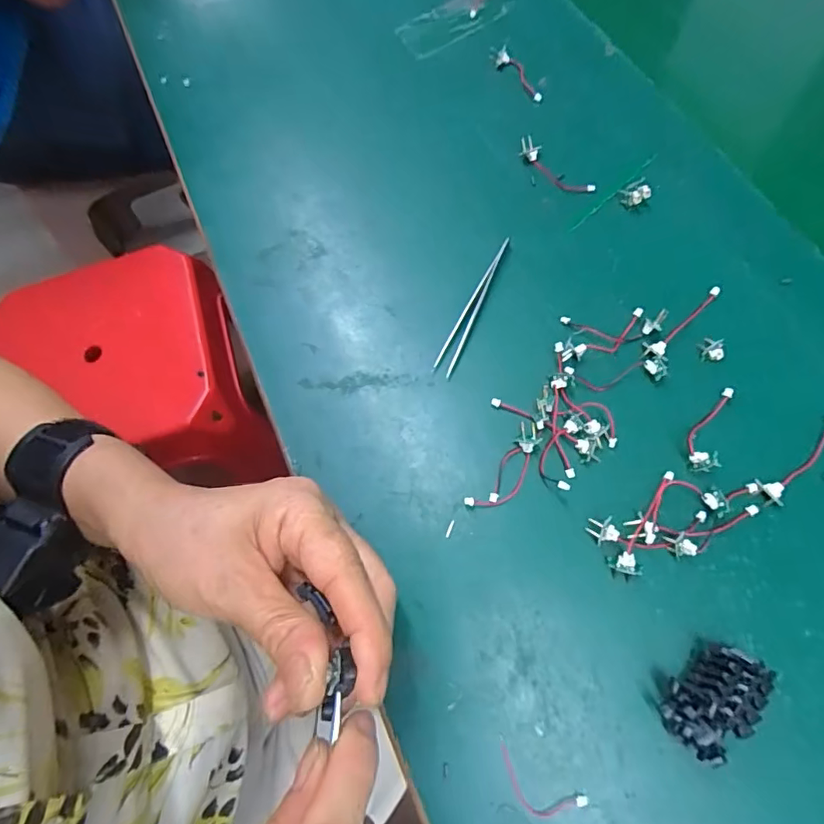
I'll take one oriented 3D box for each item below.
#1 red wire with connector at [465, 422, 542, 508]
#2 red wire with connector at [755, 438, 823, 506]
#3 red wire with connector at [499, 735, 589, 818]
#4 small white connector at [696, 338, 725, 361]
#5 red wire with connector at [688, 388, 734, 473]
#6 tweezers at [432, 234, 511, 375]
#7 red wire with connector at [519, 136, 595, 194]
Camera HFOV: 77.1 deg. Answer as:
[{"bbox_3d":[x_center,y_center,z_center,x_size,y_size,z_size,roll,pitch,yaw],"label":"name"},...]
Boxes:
[{"bbox_3d":[0.053,0.032,0.283,0.020,0.006,0.057,34,76,18],"label":"red wire with connector"},{"bbox_3d":[0.207,0.024,0.274,0.062,0.006,0.015,-40,70,-10],"label":"red wire with connector"},{"bbox_3d":[0.055,0.168,0.232,0.043,0.004,0.019,31,75,17],"label":"red wire with connector"},{"bbox_3d":[0.174,-0.037,0.301,0.014,0.004,0.014,-3,68,5],"label":"small white connector"},{"bbox_3d":[0.162,0.008,0.281,0.014,0.012,0.052,22,72,14],"label":"red wire with connector"},{"bbox_3d":[0.038,-0.068,0.325,0.011,0.010,0.099,21,72,14],"label":"tweezers"},{"bbox_3d":[0.097,-0.167,0.353,0.016,0.007,0.061,-41,70,-10],"label":"red wire with connector"}]

